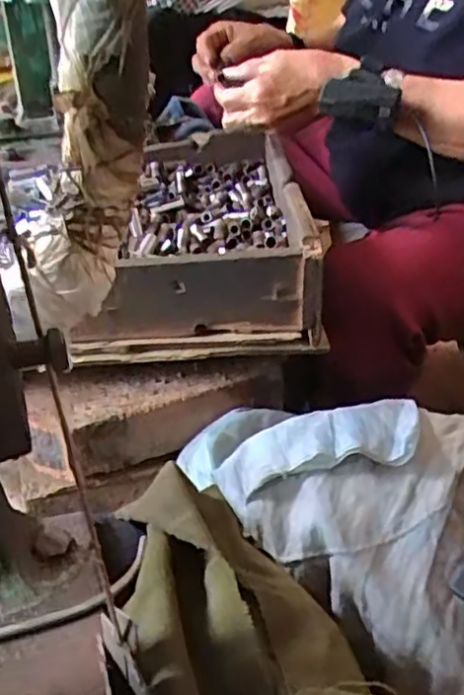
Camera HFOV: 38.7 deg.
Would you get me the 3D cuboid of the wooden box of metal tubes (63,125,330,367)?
[{"bbox_3d":[-0.036,-0.122,0.637,0.206,0.087,0.329,-4,36,-1],"label":"wooden box of metal tubes"}]

